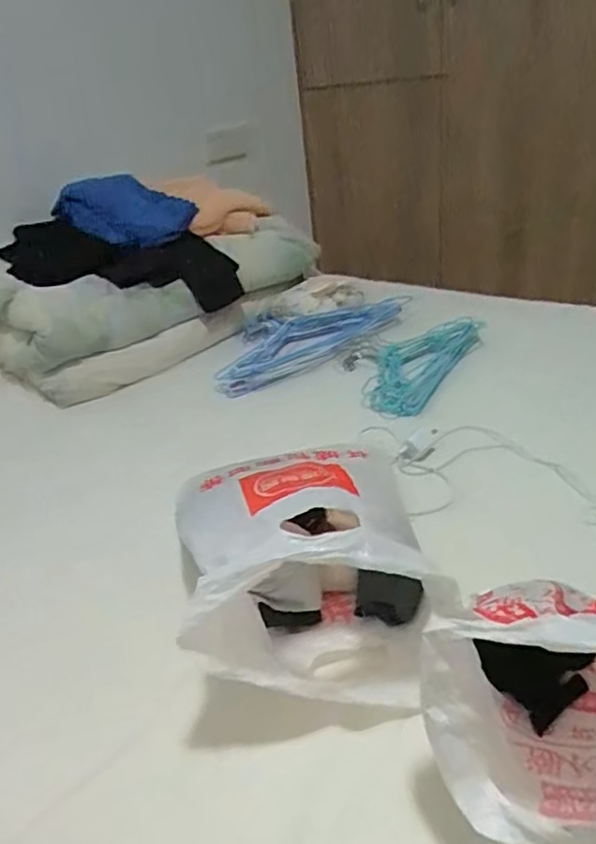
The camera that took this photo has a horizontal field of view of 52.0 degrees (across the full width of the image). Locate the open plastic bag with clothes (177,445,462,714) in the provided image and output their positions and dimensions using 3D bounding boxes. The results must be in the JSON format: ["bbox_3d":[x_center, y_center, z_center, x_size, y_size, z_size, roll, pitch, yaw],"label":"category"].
[{"bbox_3d":[-0.007,0.113,0.602,0.217,0.161,0.305,-11,31,-5],"label":"open plastic bag with clothes"}]

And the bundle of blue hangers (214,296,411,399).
[{"bbox_3d":[0.008,-0.172,1.186,0.433,0.049,0.209,-26,35,-28],"label":"bundle of blue hangers"}]

